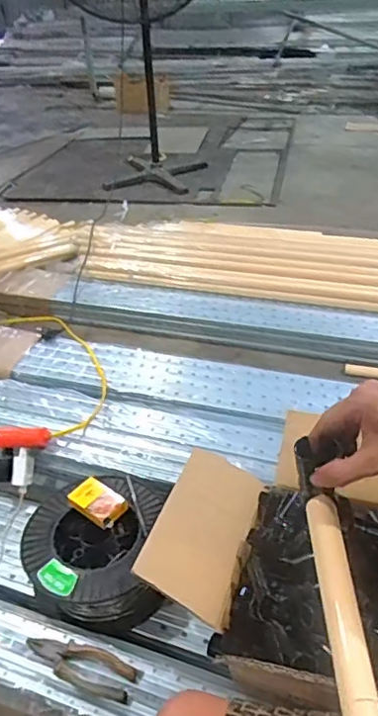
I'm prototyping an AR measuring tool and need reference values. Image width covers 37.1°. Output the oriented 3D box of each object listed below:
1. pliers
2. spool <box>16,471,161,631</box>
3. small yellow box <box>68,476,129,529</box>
[{"bbox_3d":[-0.149,0.420,0.776,0.166,0.013,0.053,12,38,21],"label":"pliers"},{"bbox_3d":[-0.163,0.322,0.955,0.216,0.113,0.230,-3,35,2],"label":"spool"},{"bbox_3d":[-0.151,0.241,0.945,0.095,0.021,0.061,20,42,30],"label":"small yellow box"}]

